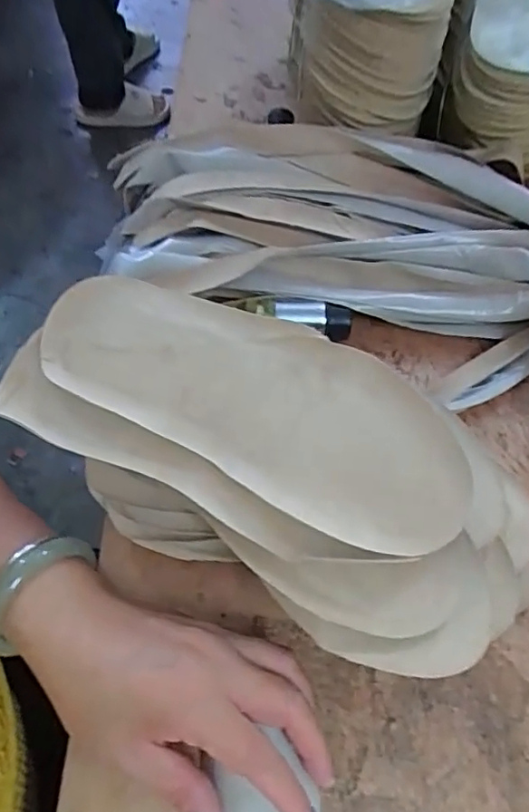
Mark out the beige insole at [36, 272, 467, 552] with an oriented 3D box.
[{"bbox_3d":[-0.008,-0.004,0.294,0.237,0.025,0.088,23,61,9],"label":"beige insole"}]

